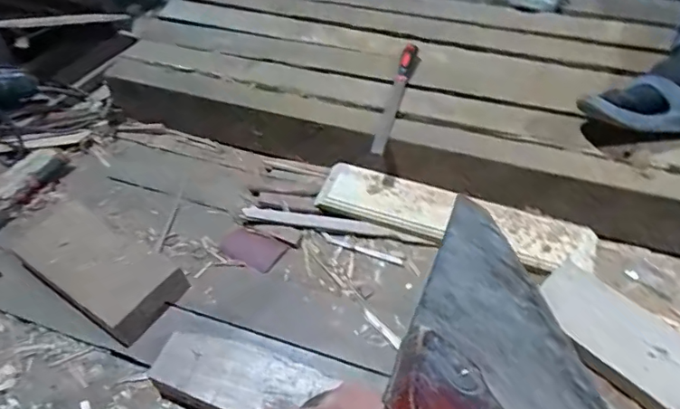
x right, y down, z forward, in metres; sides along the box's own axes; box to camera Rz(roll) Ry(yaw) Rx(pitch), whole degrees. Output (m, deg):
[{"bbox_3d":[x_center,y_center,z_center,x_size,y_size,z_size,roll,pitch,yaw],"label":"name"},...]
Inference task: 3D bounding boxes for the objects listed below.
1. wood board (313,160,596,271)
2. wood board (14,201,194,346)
[{"bbox_3d":[0.195,0.024,0.937,0.485,0.040,0.102,16,55,15],"label":"wood board"},{"bbox_3d":[-0.419,0.094,0.891,0.318,0.044,0.139,28,59,23],"label":"wood board"}]

